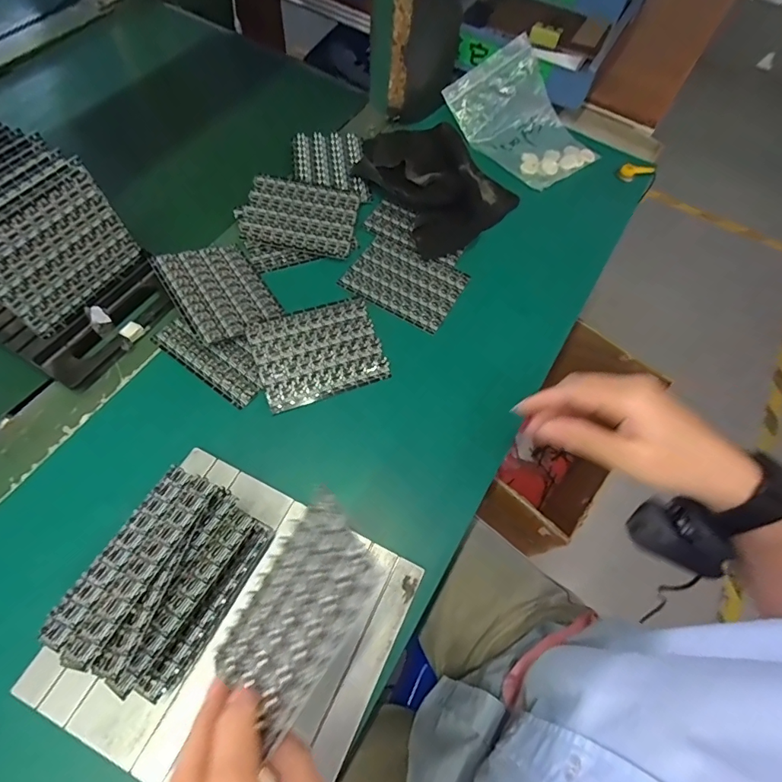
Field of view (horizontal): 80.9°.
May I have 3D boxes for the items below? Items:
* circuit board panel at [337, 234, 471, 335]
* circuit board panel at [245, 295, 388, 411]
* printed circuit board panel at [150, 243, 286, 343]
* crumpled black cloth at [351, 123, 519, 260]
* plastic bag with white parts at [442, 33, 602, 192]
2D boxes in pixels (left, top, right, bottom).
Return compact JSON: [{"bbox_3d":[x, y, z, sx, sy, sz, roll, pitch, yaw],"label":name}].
[{"bbox_3d":[0.014,-0.111,0.460,0.107,0.004,0.081,27,64,10],"label":"circuit board panel"},{"bbox_3d":[-0.064,-0.035,0.408,0.108,0.005,0.084,-18,77,-15],"label":"circuit board panel"},{"bbox_3d":[-0.156,-0.094,0.421,0.082,0.004,0.107,-25,68,-33],"label":"printed circuit board panel"},{"bbox_3d":[0.046,-0.241,0.509,0.138,0.033,0.180,-33,69,-19],"label":"crumpled black cloth"},{"bbox_3d":[0.165,-0.333,0.551,0.123,0.066,0.168,-35,70,-20],"label":"plastic bag with white parts"}]

